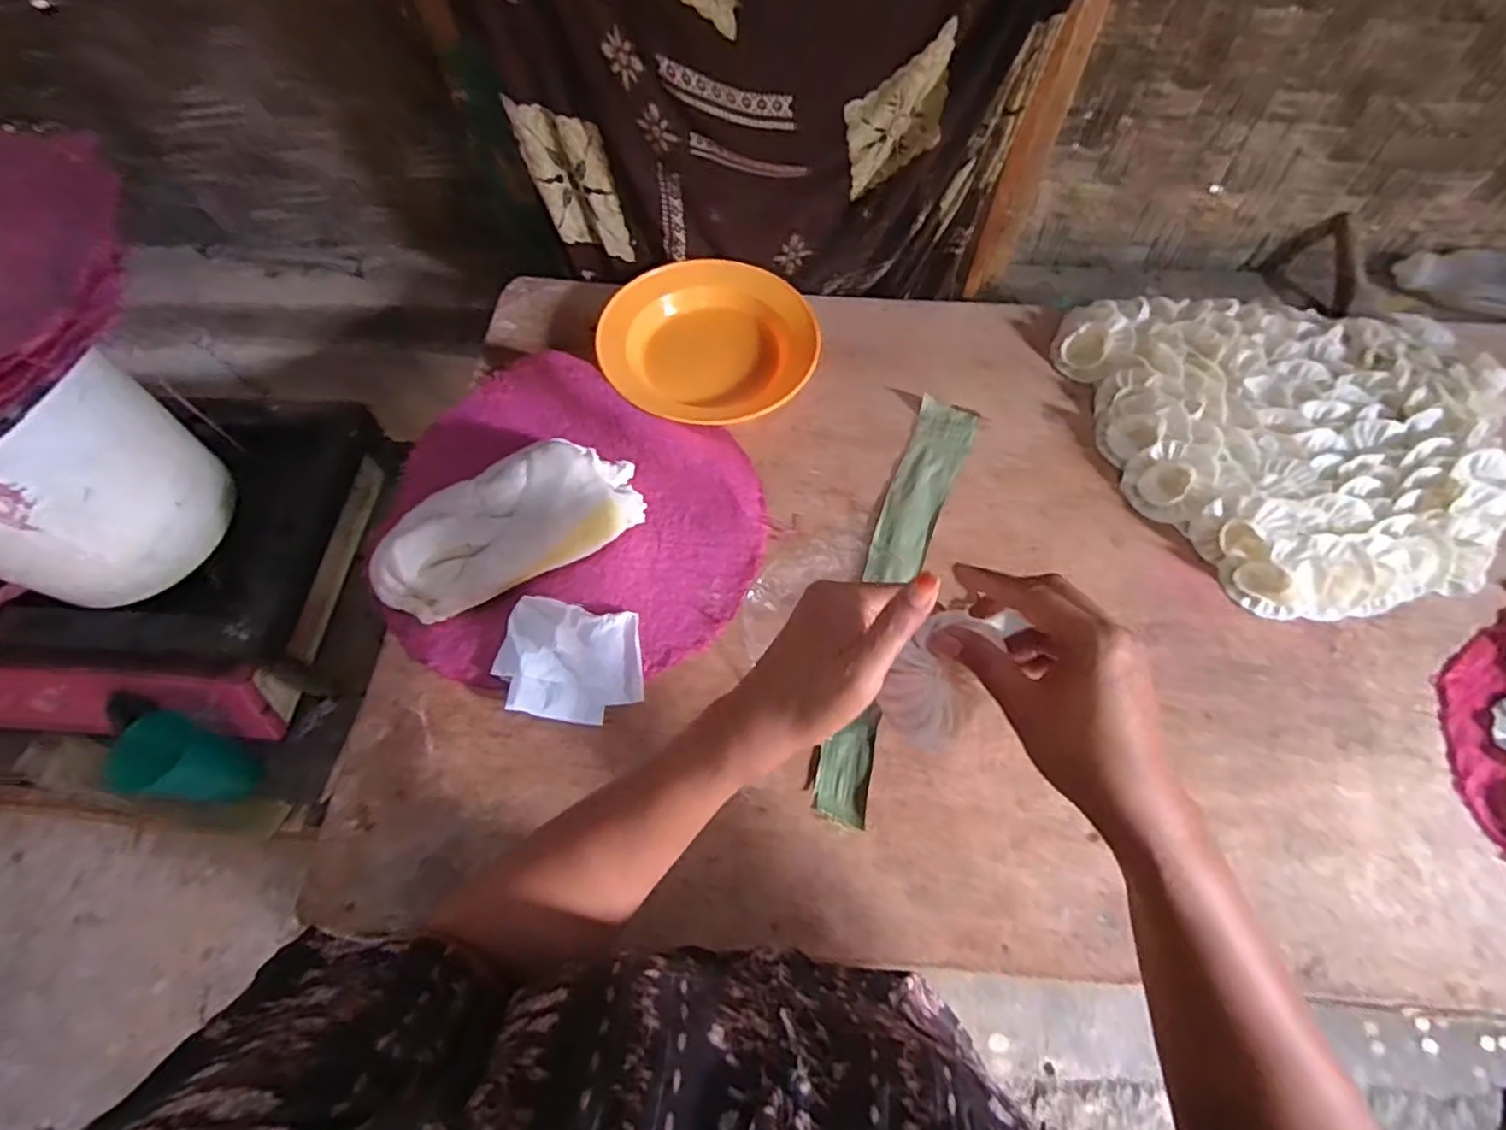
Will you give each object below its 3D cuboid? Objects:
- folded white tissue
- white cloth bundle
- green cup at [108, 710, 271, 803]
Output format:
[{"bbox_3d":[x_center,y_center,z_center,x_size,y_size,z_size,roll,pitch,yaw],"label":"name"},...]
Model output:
[{"bbox_3d":[-0.147,0.077,0.551,0.111,0.033,0.092,3,63,4],"label":"folded white tissue"},{"bbox_3d":[-0.197,-0.028,0.564,0.212,0.086,0.086,-31,66,-12],"label":"white cloth bundle"},{"bbox_3d":[-0.545,0.192,0.661,0.072,0.113,0.073,-1,63,2],"label":"green cup"}]

